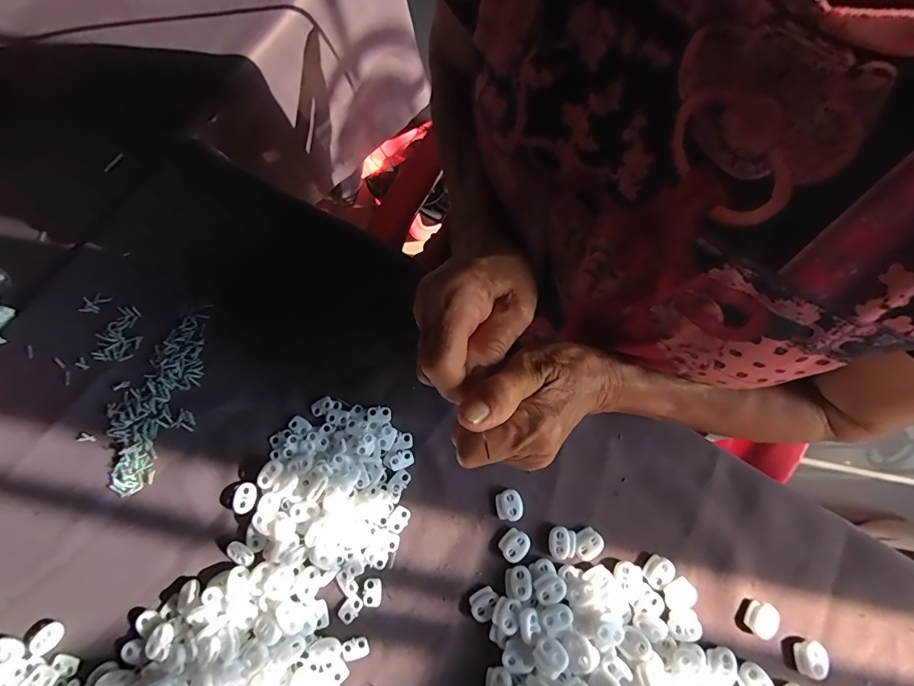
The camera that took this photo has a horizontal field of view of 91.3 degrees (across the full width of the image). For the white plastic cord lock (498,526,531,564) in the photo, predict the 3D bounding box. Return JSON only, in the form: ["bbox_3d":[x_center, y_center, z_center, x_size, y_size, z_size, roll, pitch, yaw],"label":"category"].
[{"bbox_3d":[0.043,0.149,0.330,0.022,0.004,0.019,-44,77,-11],"label":"white plastic cord lock"}]

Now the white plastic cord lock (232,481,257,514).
[{"bbox_3d":[-0.164,0.120,0.347,0.017,0.005,0.023,2,73,2],"label":"white plastic cord lock"}]

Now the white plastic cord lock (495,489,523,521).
[{"bbox_3d":[0.040,0.123,0.339,0.020,0.004,0.022,-14,73,-3],"label":"white plastic cord lock"}]

